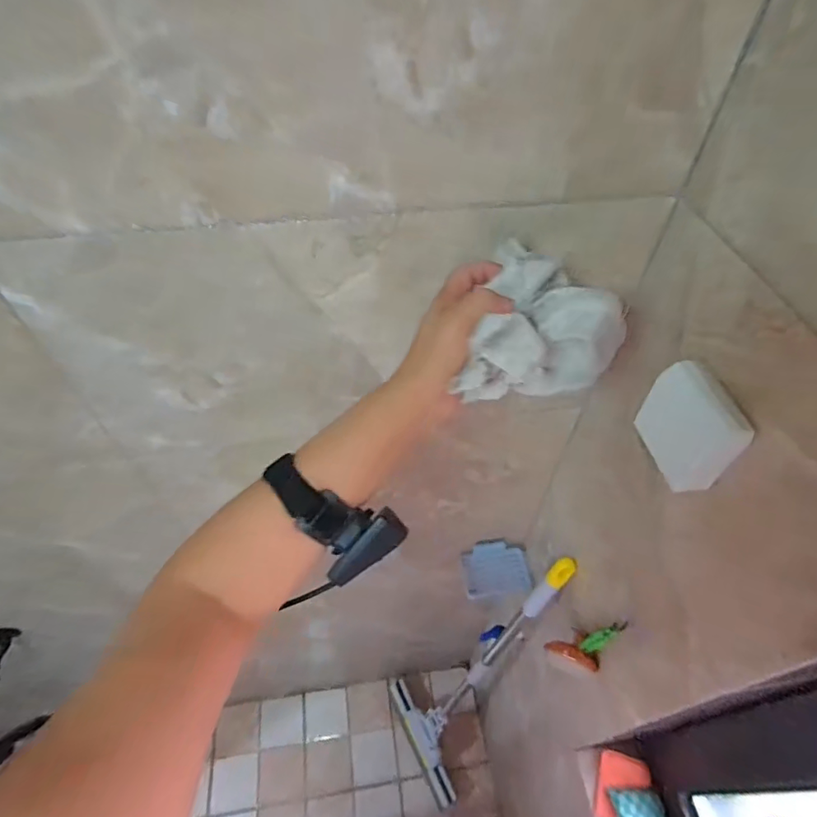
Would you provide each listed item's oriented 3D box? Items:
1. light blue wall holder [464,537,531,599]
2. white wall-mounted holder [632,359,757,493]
[{"bbox_3d":[0.172,0.316,0.970,0.127,0.052,0.088,-2,51,-3],"label":"light blue wall holder"},{"bbox_3d":[0.246,0.014,0.435,0.031,0.077,0.094,-9,51,-9],"label":"white wall-mounted holder"}]

